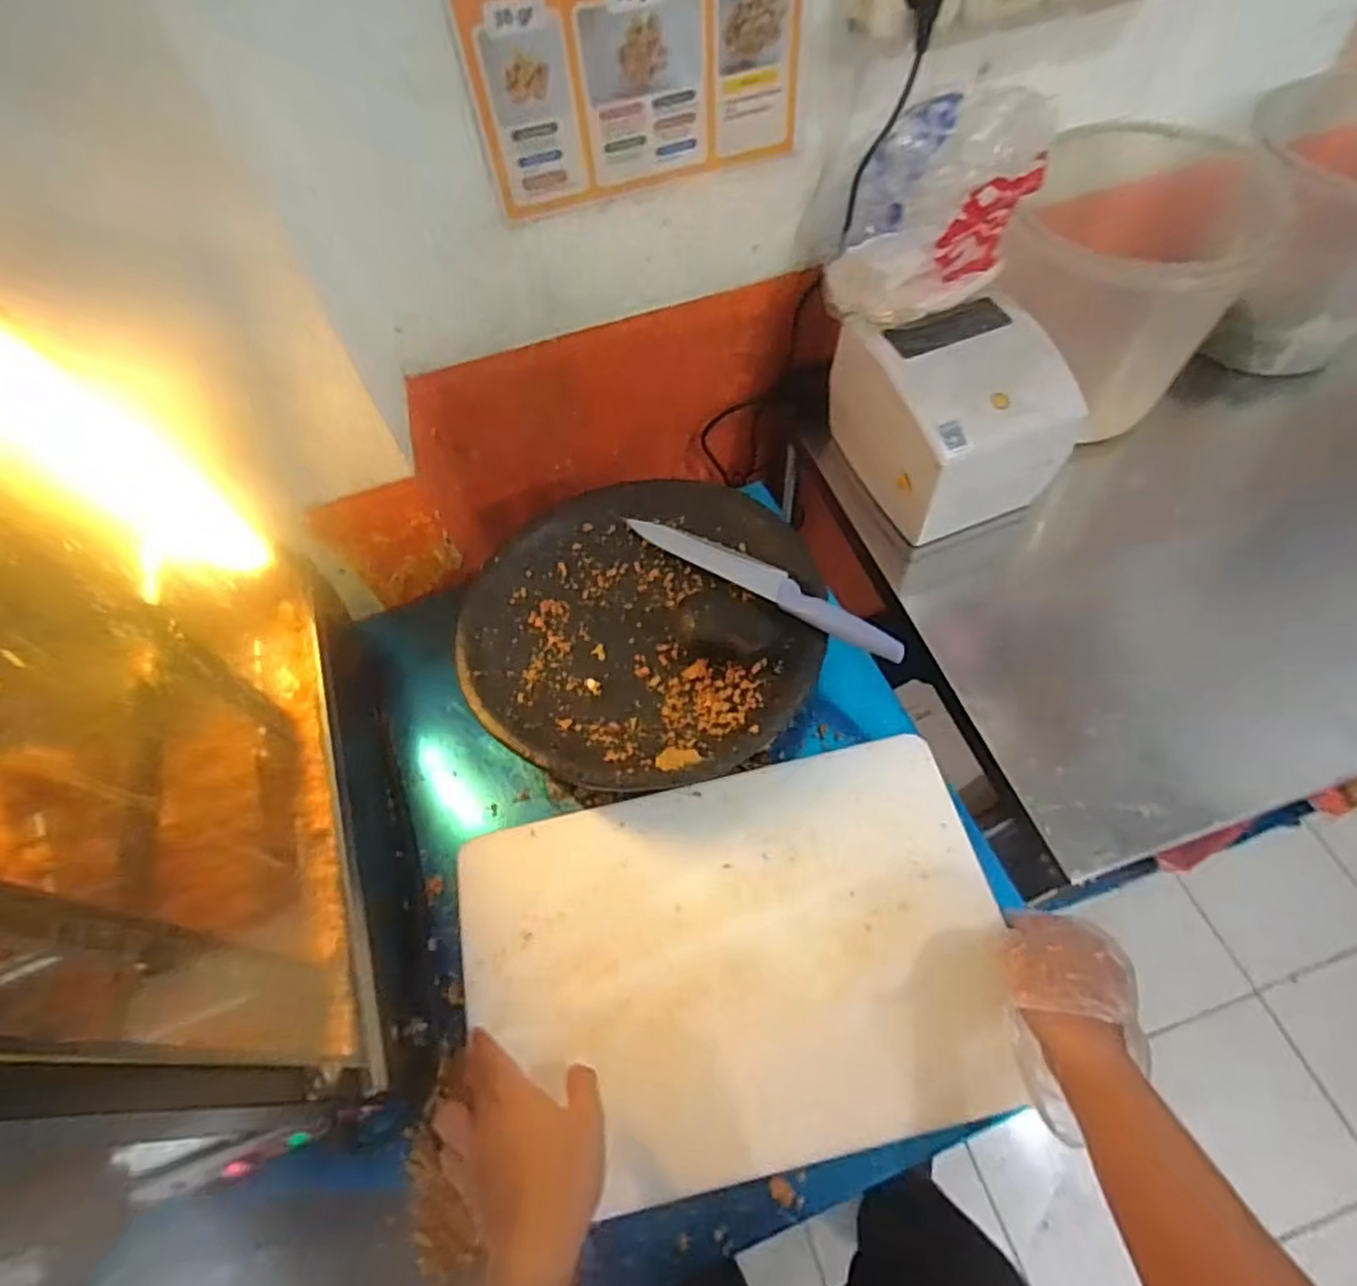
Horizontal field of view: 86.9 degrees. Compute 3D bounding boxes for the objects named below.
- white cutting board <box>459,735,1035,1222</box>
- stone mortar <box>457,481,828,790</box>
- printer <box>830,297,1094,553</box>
[{"bbox_3d":[0.047,0.262,0.604,0.440,0.018,0.301,-13,60,-3],"label":"white cutting board"},{"bbox_3d":[-0.038,-0.018,0.724,0.343,0.084,0.339,-6,60,1],"label":"stone mortar"},{"bbox_3d":[0.296,-0.258,0.783,0.175,0.162,0.205,-19,61,-7],"label":"printer"}]

